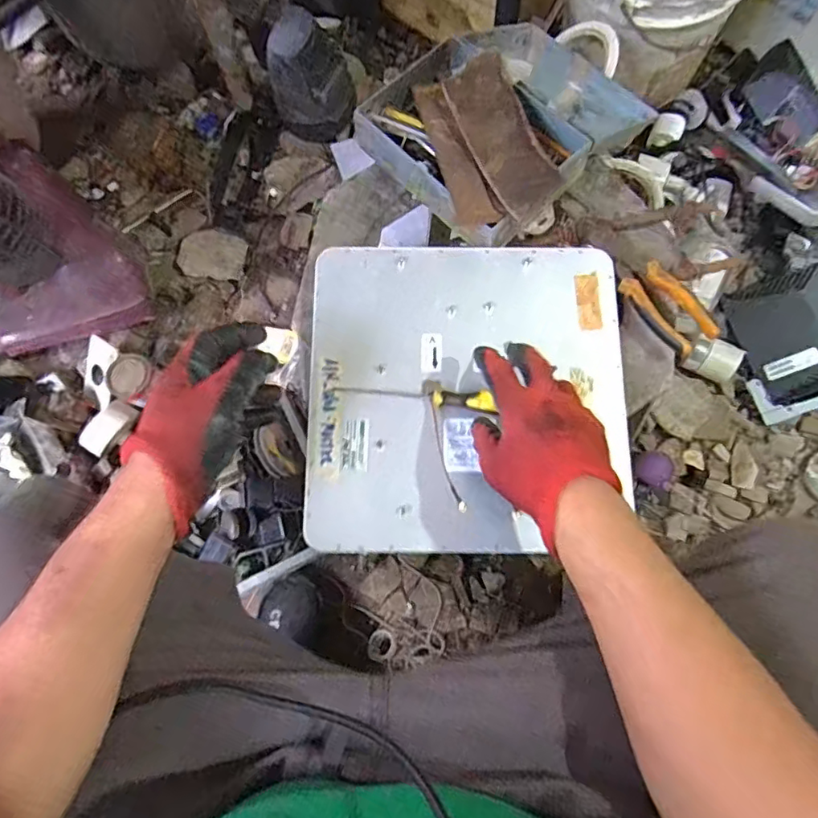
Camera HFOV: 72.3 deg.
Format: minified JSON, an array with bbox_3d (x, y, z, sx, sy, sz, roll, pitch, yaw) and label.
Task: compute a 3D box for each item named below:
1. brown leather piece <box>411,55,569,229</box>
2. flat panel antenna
[{"bbox_3d":[0.079,-0.287,0.588,0.107,0.034,0.206,-12,72,-2],"label":"brown leather piece"},{"bbox_3d":[0.058,-0.019,0.542,0.304,0.037,0.302,-1,72,2],"label":"flat panel antenna"}]

